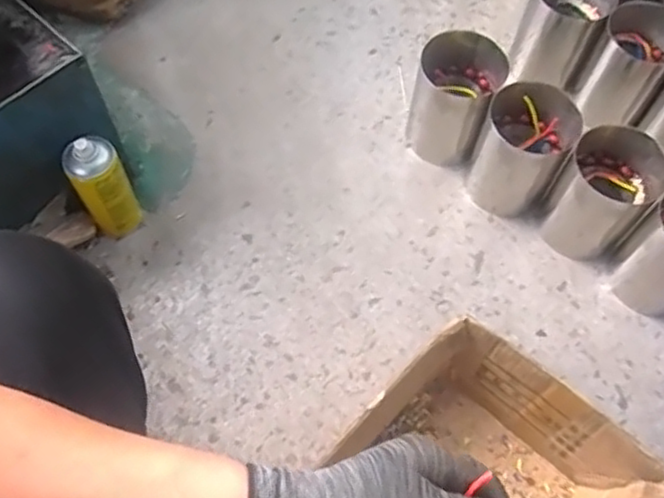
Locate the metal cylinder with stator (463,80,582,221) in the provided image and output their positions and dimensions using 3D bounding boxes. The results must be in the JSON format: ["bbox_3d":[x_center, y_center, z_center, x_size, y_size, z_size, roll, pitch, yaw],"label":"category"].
[{"bbox_3d":[0.267,-0.139,0.940,0.114,0.162,0.114,1,63,-1],"label":"metal cylinder with stator"}]

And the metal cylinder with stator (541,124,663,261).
[{"bbox_3d":[0.370,-0.074,0.907,0.119,0.152,0.122,1,63,-1],"label":"metal cylinder with stator"}]

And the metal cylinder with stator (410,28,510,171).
[{"bbox_3d":[0.182,-0.223,0.979,0.119,0.151,0.127,1,63,-1],"label":"metal cylinder with stator"}]

